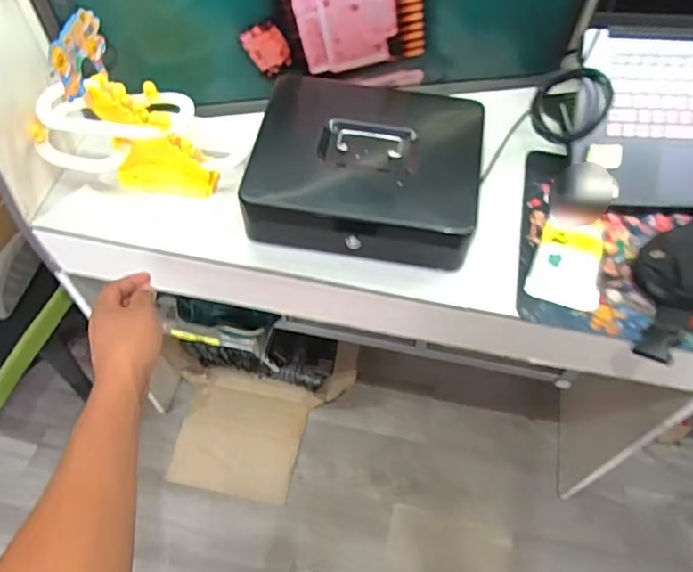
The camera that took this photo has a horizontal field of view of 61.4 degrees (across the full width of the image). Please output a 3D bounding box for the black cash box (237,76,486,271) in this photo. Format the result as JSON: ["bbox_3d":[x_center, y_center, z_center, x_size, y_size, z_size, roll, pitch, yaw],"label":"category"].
[{"bbox_3d":[0.028,-0.167,0.793,0.296,0.084,0.260,7,58,4],"label":"black cash box"}]

